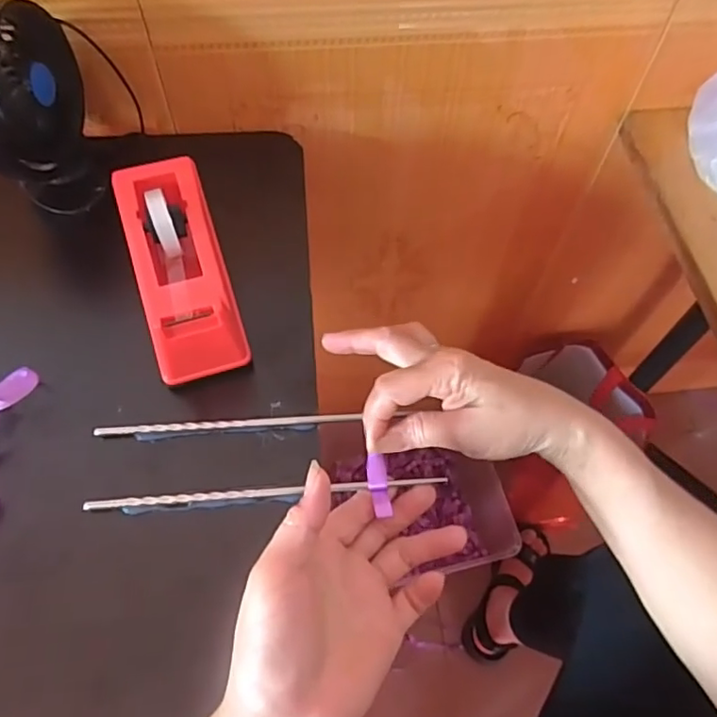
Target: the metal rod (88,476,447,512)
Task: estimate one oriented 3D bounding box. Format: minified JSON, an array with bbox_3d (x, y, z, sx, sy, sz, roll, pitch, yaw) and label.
[{"bbox_3d":[-0.055,0.085,0.366,0.223,0.007,0.006,-3,59,-5],"label":"metal rod"}]

